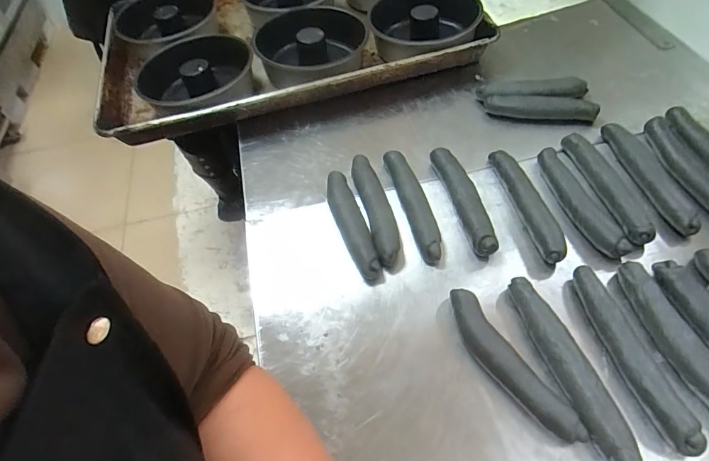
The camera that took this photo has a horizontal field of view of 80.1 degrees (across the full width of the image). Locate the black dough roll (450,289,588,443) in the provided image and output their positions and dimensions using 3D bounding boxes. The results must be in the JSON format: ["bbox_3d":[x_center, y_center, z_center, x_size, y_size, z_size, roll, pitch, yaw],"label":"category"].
[{"bbox_3d":[0.137,0.122,0.385,0.033,0.026,0.156,-28,57,-15],"label":"black dough roll"}]

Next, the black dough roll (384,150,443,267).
[{"bbox_3d":[0.071,-0.032,0.496,0.029,0.027,0.154,-15,54,-6],"label":"black dough roll"}]

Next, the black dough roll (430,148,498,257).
[{"bbox_3d":[0.127,-0.039,0.496,0.025,0.035,0.153,-13,54,-5],"label":"black dough roll"}]

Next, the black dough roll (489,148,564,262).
[{"bbox_3d":[0.196,-0.033,0.482,0.024,0.026,0.156,-13,54,-5],"label":"black dough roll"}]

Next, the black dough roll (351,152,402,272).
[{"bbox_3d":[0.026,-0.024,0.497,0.033,0.032,0.150,-13,54,-5],"label":"black dough roll"}]

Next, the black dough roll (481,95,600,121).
[{"bbox_3d":[0.255,-0.170,0.581,0.144,0.023,0.030,7,55,9],"label":"black dough roll"}]

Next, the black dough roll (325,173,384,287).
[{"bbox_3d":[-0.003,-0.004,0.485,0.030,0.030,0.145,-19,55,-9],"label":"black dough roll"}]

